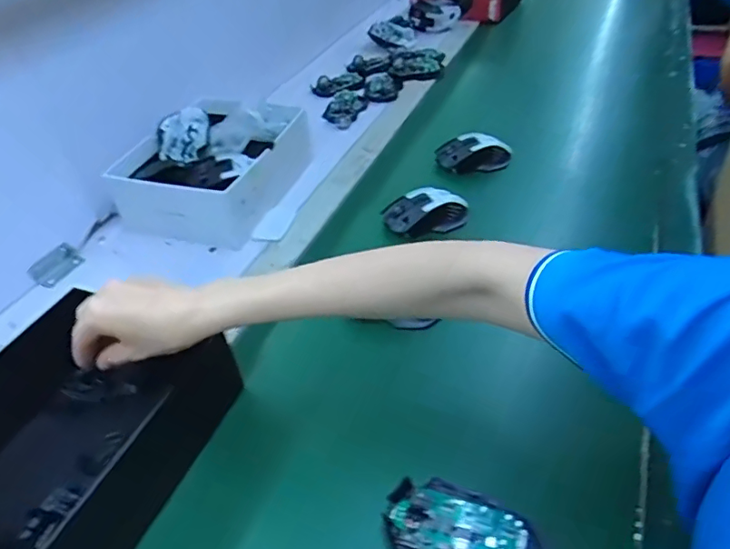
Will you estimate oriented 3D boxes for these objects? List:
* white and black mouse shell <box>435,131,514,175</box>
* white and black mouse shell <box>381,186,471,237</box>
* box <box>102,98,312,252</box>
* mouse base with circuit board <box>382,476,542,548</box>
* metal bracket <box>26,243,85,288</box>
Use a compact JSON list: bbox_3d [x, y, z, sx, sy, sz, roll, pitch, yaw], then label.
[{"bbox_3d":[0.157,-0.173,0.764,0.106,0.041,0.051,-3,43,-1],"label":"white and black mouse shell"},{"bbox_3d":[0.079,-0.081,0.678,0.106,0.039,0.049,-14,44,-12],"label":"white and black mouse shell"},{"bbox_3d":[-0.202,-0.157,0.757,0.201,0.081,0.243,13,45,15],"label":"box"},{"bbox_3d":[0.072,0.194,0.405,0.113,0.013,0.073,15,45,18],"label":"mouse base with circuit board"},{"bbox_3d":[-0.385,-0.013,0.676,0.026,0.022,0.060,15,45,18],"label":"metal bracket"}]

